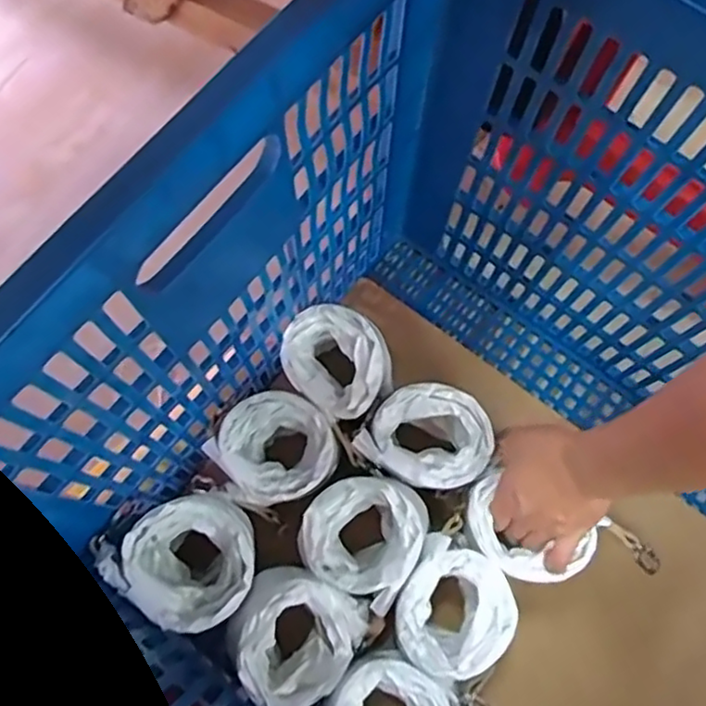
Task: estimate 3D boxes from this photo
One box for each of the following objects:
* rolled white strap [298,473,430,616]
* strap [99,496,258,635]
[{"bbox_3d":[0.008,0.154,0.543,0.095,0.084,0.095,28,74,6],"label":"rolled white strap"},{"bbox_3d":[-0.125,0.168,0.511,0.095,0.109,0.094,1,73,-2],"label":"strap"}]

